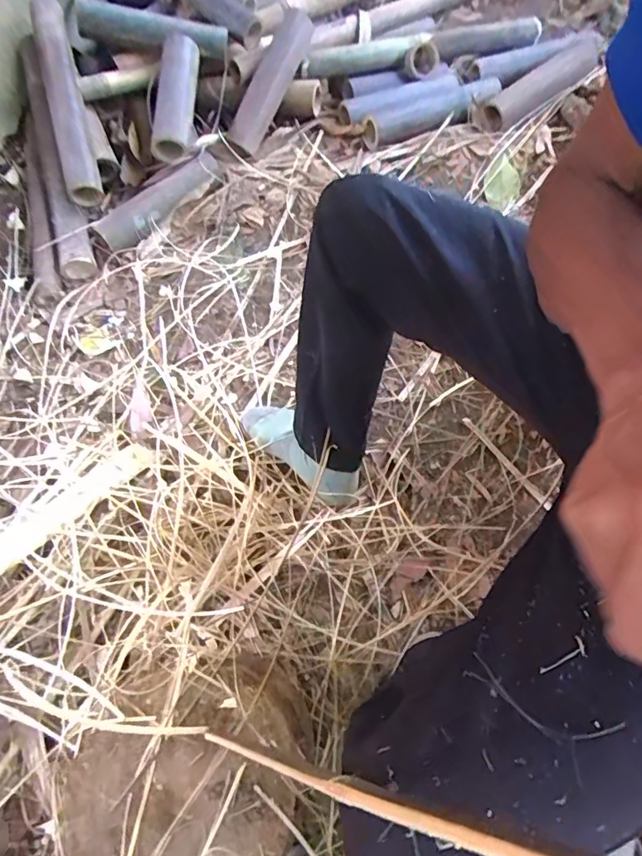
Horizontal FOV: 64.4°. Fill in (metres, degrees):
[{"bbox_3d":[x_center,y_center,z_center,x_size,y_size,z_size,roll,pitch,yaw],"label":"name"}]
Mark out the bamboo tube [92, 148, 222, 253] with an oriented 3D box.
[{"bbox_3d":[-0.363,-0.514,1.149,0.087,0.056,0.318,38,71,17],"label":"bamboo tube"}]

